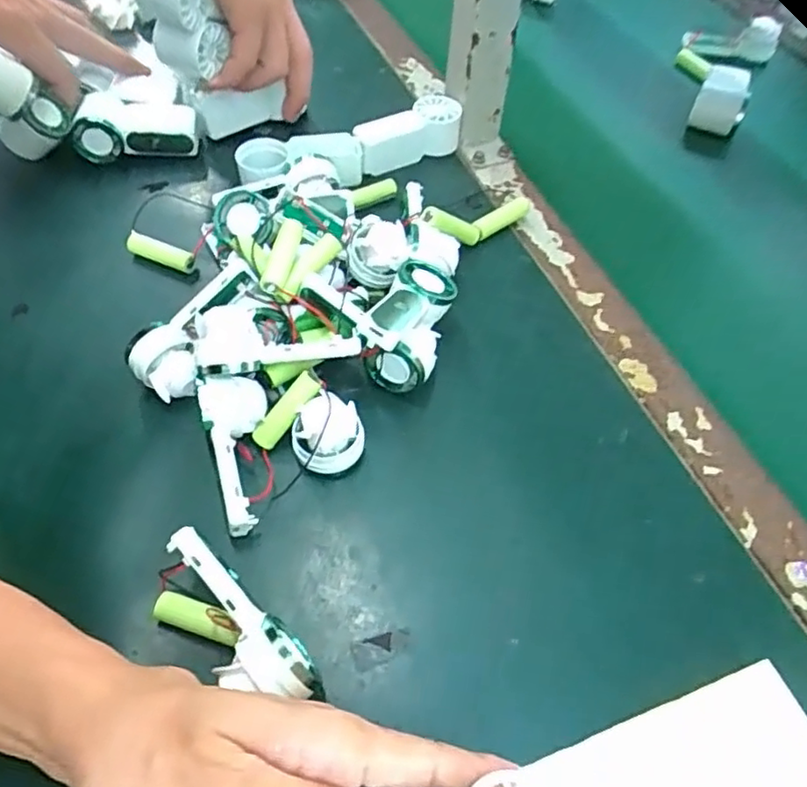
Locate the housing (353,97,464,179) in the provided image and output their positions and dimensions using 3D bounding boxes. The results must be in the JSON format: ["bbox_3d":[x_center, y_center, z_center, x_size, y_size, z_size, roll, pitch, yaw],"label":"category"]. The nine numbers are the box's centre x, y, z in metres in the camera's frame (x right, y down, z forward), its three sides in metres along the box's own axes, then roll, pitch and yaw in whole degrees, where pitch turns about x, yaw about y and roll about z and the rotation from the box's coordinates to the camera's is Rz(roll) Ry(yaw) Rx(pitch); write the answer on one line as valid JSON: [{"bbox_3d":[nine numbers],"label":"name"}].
[{"bbox_3d":[0.002,-0.212,0.534,0.095,0.034,0.043,-27,61,-21],"label":"housing"}]

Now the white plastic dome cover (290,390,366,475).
[{"bbox_3d":[-0.043,0.026,0.369,0.038,0.037,0.036,-38,66,-26],"label":"white plastic dome cover"}]

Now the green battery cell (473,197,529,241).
[{"bbox_3d":[0.075,-0.133,0.488,0.058,0.016,0.015,-34,63,-23],"label":"green battery cell"}]

